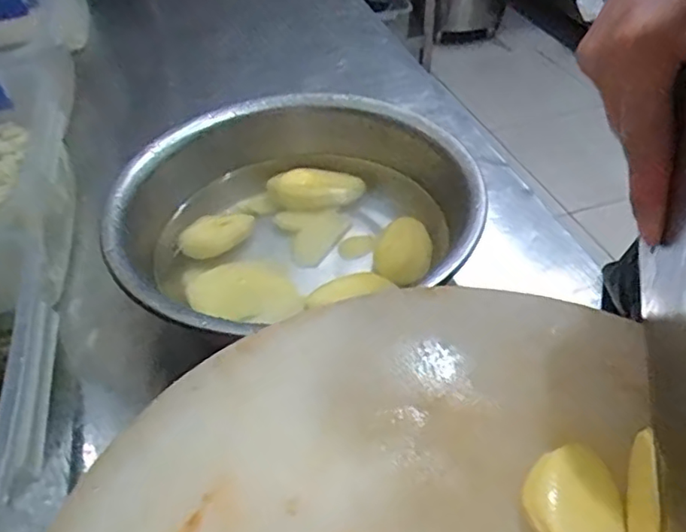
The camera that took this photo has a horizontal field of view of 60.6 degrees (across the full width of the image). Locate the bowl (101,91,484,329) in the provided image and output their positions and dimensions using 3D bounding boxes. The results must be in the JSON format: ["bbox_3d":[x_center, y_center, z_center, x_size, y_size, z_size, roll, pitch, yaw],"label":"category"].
[{"bbox_3d":[-0.043,-0.045,0.515,0.287,0.077,0.277,-2,44,2],"label":"bowl"}]

